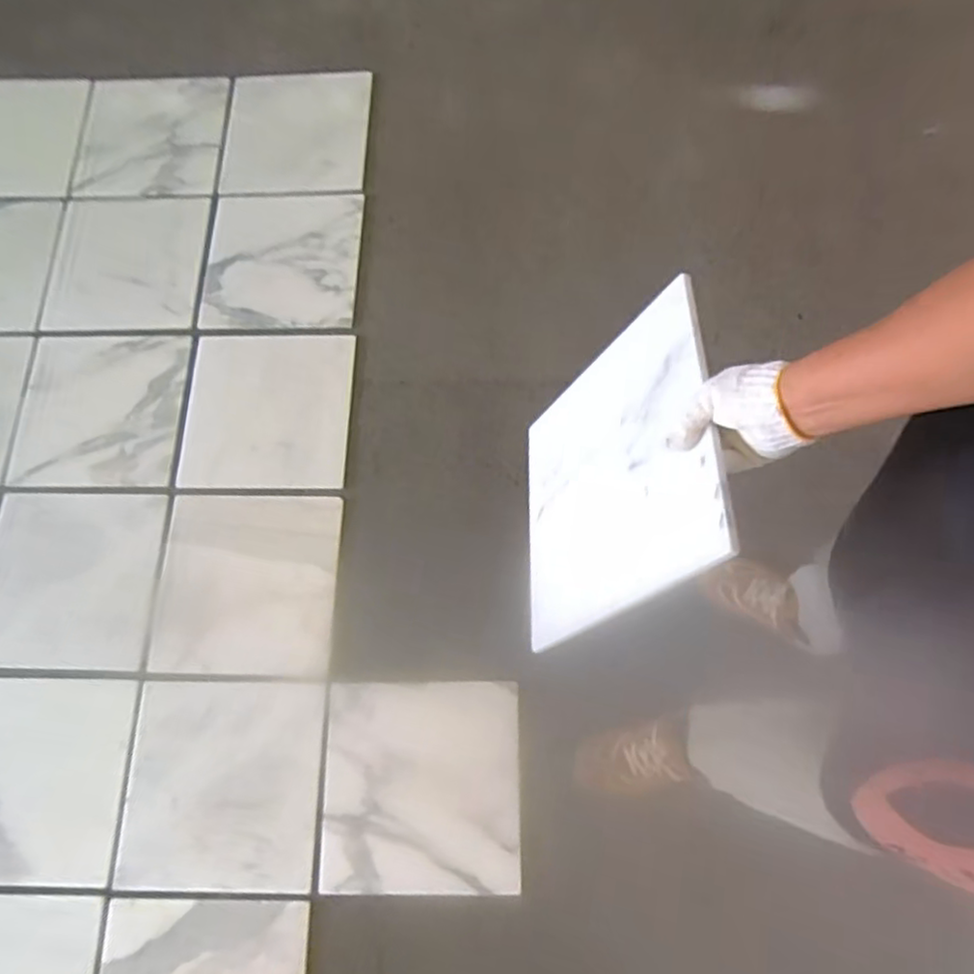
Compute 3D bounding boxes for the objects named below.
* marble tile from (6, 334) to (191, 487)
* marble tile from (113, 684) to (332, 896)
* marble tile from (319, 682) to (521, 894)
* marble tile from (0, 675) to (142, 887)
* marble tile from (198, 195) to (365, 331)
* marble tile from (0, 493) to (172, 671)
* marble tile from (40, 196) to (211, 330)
[{"bbox_3d":[-0.660,-0.138,1.153,0.268,0.016,0.279,0,72,1],"label":"marble tile"},{"bbox_3d":[-0.384,0.426,0.975,0.271,0.009,0.274,1,71,-1],"label":"marble tile"},{"bbox_3d":[-0.096,0.434,0.987,0.280,0.015,0.279,-1,72,2],"label":"marble tile"},{"bbox_3d":[-0.657,0.417,0.972,0.263,0.014,0.270,1,71,-1],"label":"marble tile"},{"bbox_3d":[-0.379,-0.428,1.252,0.276,0.023,0.287,-1,69,-3],"label":"marble tile"},{"bbox_3d":[-0.659,0.143,1.062,0.265,0.014,0.274,2,71,0],"label":"marble tile"},{"bbox_3d":[-0.661,-0.417,1.242,0.257,0.012,0.273,1,73,-5],"label":"marble tile"}]

